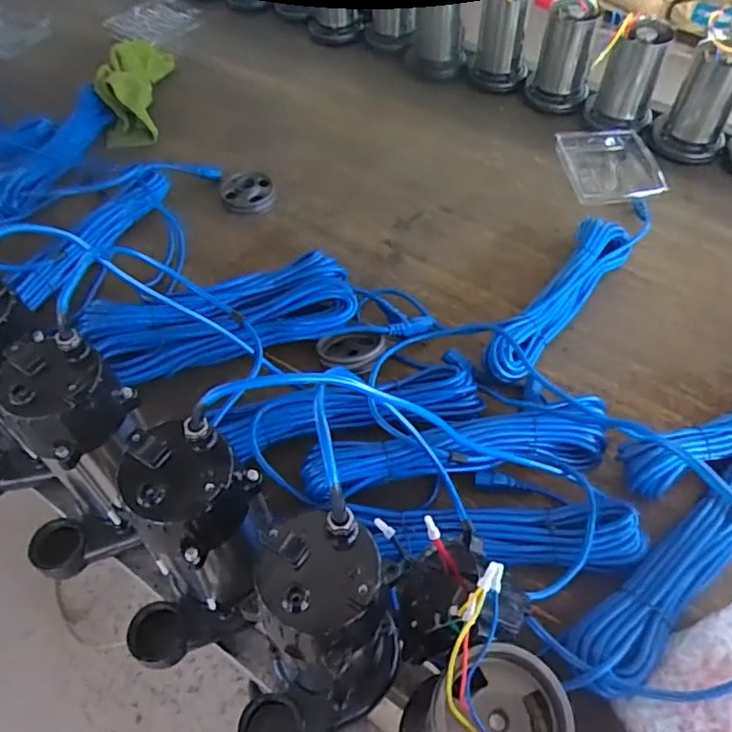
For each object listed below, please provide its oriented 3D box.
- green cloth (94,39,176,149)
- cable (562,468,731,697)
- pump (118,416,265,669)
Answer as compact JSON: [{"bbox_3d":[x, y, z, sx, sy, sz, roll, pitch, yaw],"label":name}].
[{"bbox_3d":[-0.449,-0.554,1.165,0.097,0.095,0.317,-4,53,-2],"label":"green cloth"},{"bbox_3d":[0.325,0.198,0.601,0.350,0.065,0.072,-33,59,-21],"label":"cable"},{"bbox_3d":[-0.162,0.160,0.511,0.100,0.232,0.151,26,58,19],"label":"pump"}]

